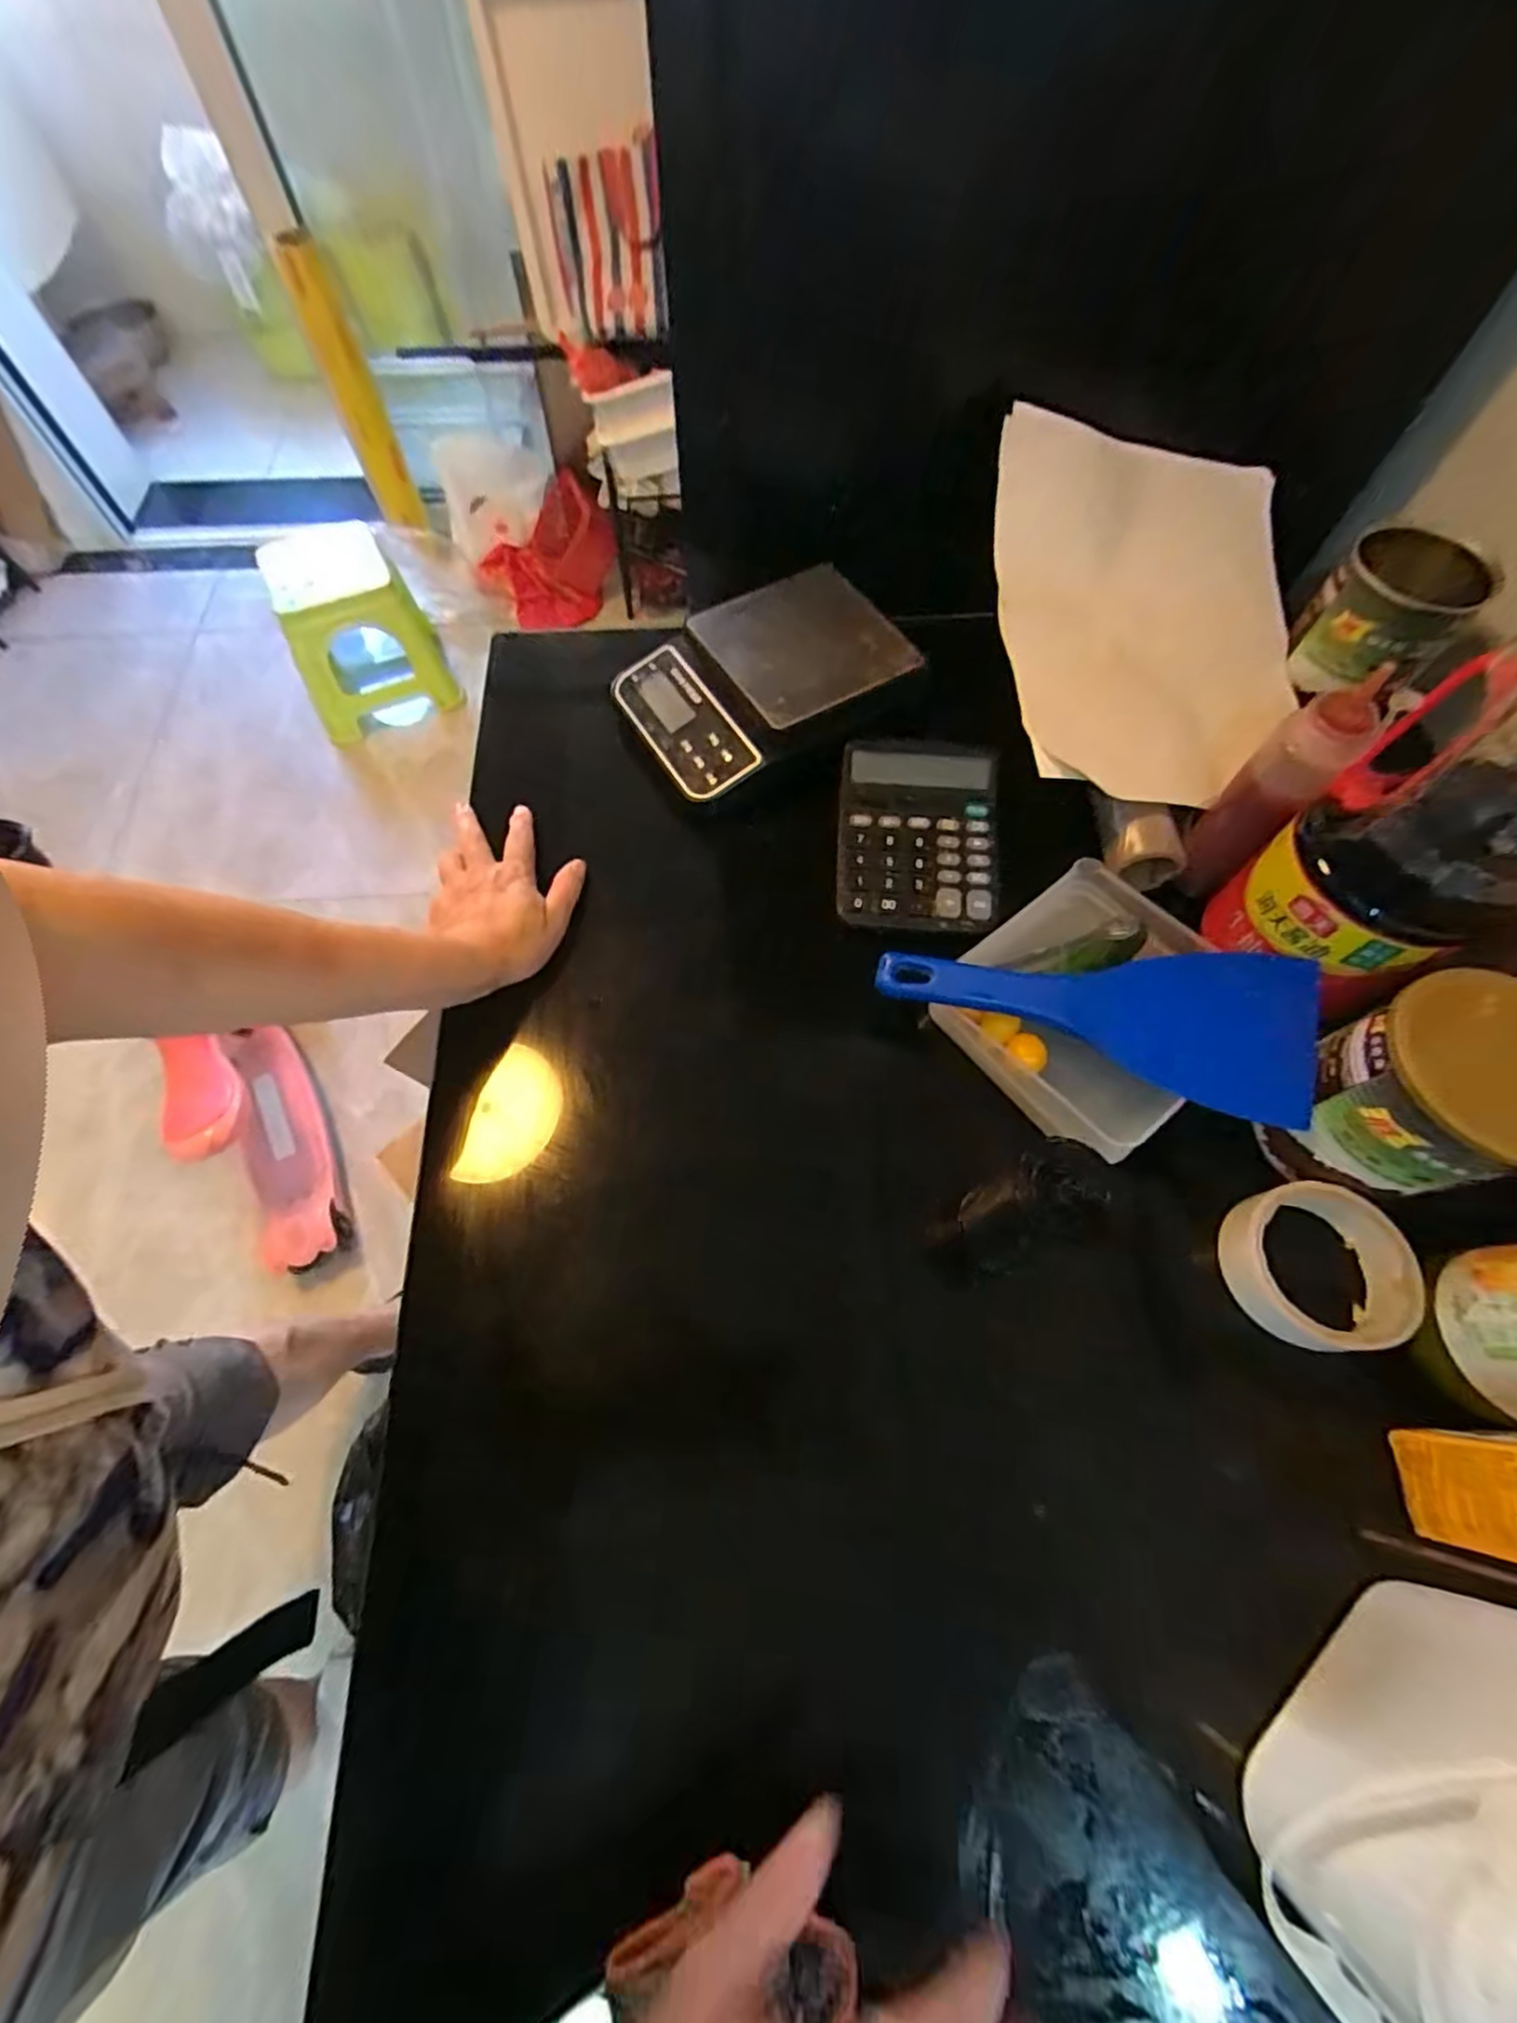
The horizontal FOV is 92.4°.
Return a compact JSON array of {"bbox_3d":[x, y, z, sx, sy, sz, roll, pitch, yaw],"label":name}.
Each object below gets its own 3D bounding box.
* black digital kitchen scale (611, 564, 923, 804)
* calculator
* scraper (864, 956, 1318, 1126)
[{"bbox_3d":[0.007,-0.267,0.575,0.215,0.045,0.143,-28,68,-14],"label":"black digital kitchen scale"},{"bbox_3d":[0.116,-0.130,0.533,0.113,0.036,0.141,4,64,1],"label":"calculator"},{"bbox_3d":[0.193,-0.002,0.435,0.238,0.012,0.091,10,75,15],"label":"scraper"}]

